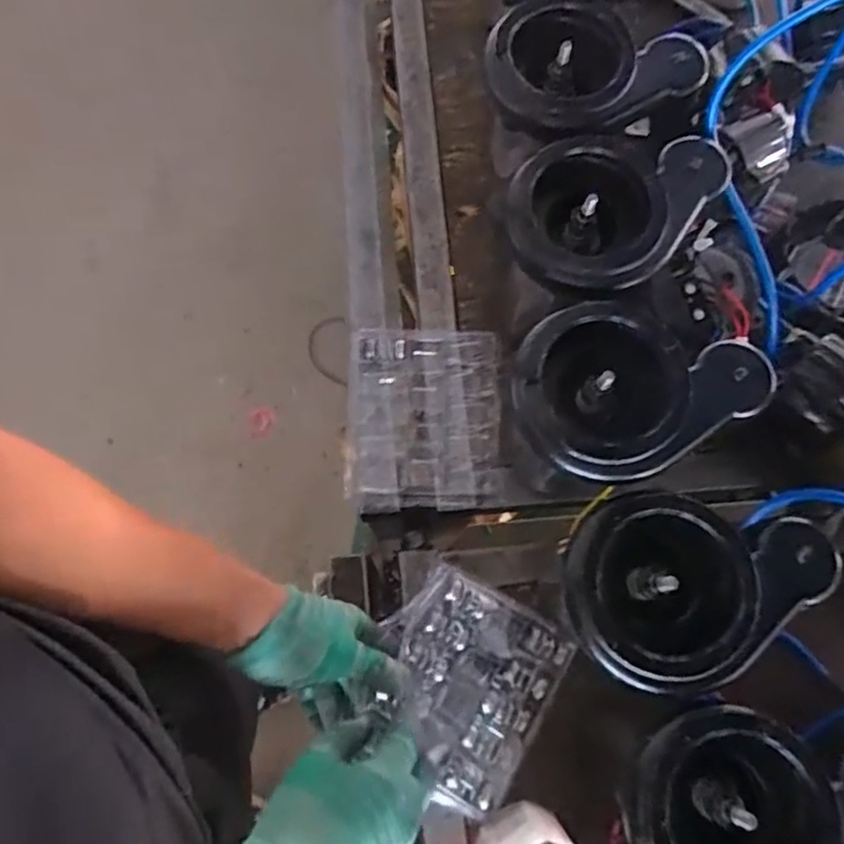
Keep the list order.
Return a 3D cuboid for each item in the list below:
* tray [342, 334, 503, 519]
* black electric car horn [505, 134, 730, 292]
[{"bbox_3d":[0.001,-0.004,0.594,0.138,0.026,0.164,0,73,-1],"label":"tray"},{"bbox_3d":[0.140,-0.162,0.481,0.113,0.049,0.151,44,77,12],"label":"black electric car horn"}]

